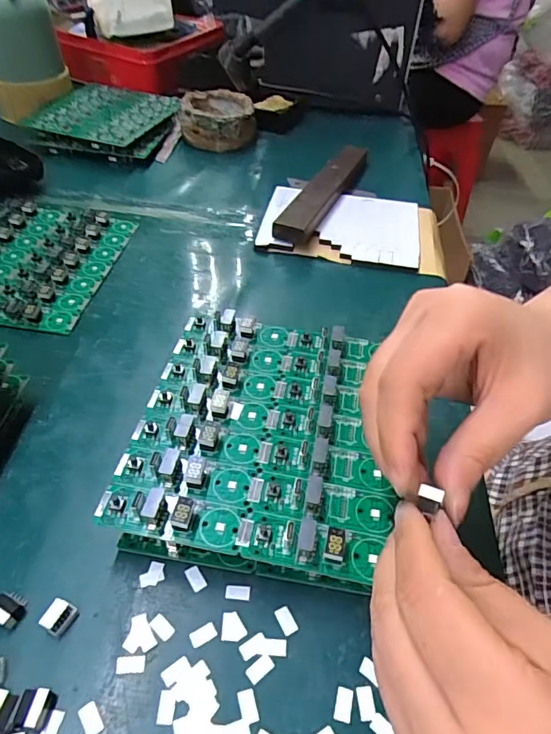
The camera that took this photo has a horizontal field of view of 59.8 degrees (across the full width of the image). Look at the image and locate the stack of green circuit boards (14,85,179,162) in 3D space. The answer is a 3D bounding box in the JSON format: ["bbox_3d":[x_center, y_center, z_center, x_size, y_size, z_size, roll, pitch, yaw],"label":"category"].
[{"bbox_3d":[-0.194,-0.281,0.554,0.142,0.035,0.133,10,47,6],"label":"stack of green circuit boards"}]

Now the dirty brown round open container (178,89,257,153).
[{"bbox_3d":[-0.068,-0.292,0.567,0.084,0.046,0.084,-1,47,-4],"label":"dirty brown round open container"}]

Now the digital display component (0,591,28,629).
[{"bbox_3d":[-0.119,0.107,0.212,0.014,0.010,0.013,19,49,14],"label":"digital display component"}]

